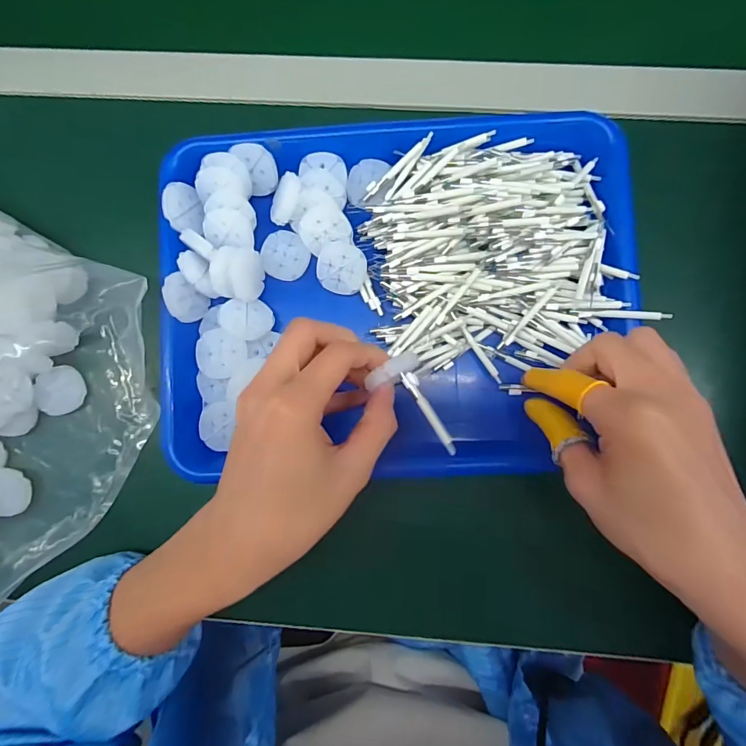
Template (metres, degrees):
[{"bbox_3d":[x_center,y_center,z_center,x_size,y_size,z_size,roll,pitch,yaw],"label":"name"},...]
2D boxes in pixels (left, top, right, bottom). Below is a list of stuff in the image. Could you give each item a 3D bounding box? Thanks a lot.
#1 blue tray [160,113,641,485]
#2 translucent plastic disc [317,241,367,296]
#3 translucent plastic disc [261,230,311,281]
[{"bbox_3d":[0.016,-0.054,0.298,0.325,0.033,0.248,-1,86,2],"label":"blue tray"},{"bbox_3d":[-0.022,-0.075,0.302,0.034,0.007,0.035,2,110,6],"label":"translucent plastic disc"},{"bbox_3d":[-0.064,-0.086,0.310,0.032,0.009,0.034,0,86,2],"label":"translucent plastic disc"}]

